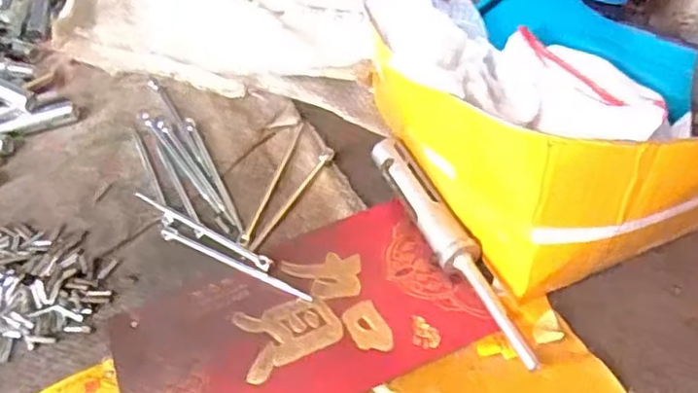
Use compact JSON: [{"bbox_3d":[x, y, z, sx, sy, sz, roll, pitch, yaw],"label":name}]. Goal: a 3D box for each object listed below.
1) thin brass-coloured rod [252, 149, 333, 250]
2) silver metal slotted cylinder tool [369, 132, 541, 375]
[{"bbox_3d":[-0.029,0.001,0.334,0.008,0.007,0.073,26,61,20],"label":"thin brass-coloured rod"},{"bbox_3d":[0.046,0.019,0.298,0.017,0.013,0.131,-24,57,-12],"label":"silver metal slotted cylinder tool"}]

